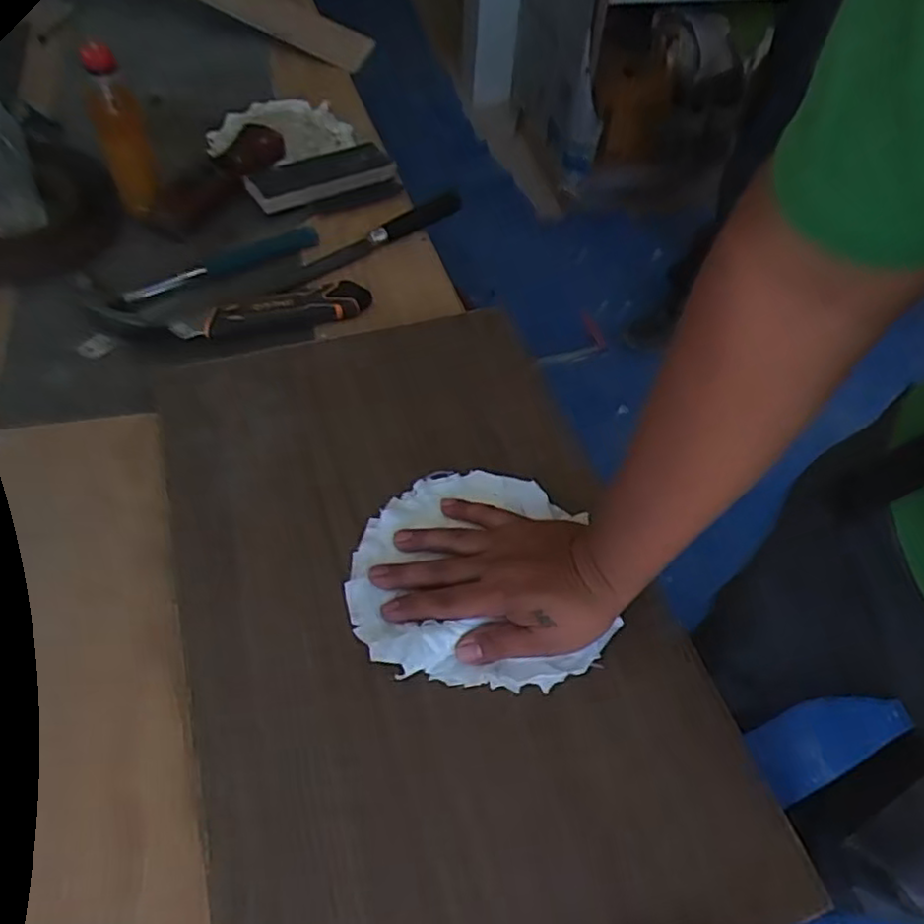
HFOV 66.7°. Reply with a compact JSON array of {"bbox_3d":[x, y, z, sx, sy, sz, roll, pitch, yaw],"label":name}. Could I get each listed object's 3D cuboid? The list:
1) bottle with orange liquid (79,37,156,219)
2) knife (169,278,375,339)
[{"bbox_3d":[-0.361,-0.349,0.748,0.052,0.164,0.040,-19,57,-18],"label":"bottle with orange liquid"},{"bbox_3d":[-0.187,-0.153,0.707,0.189,0.014,0.042,-20,57,-17],"label":"knife"}]

